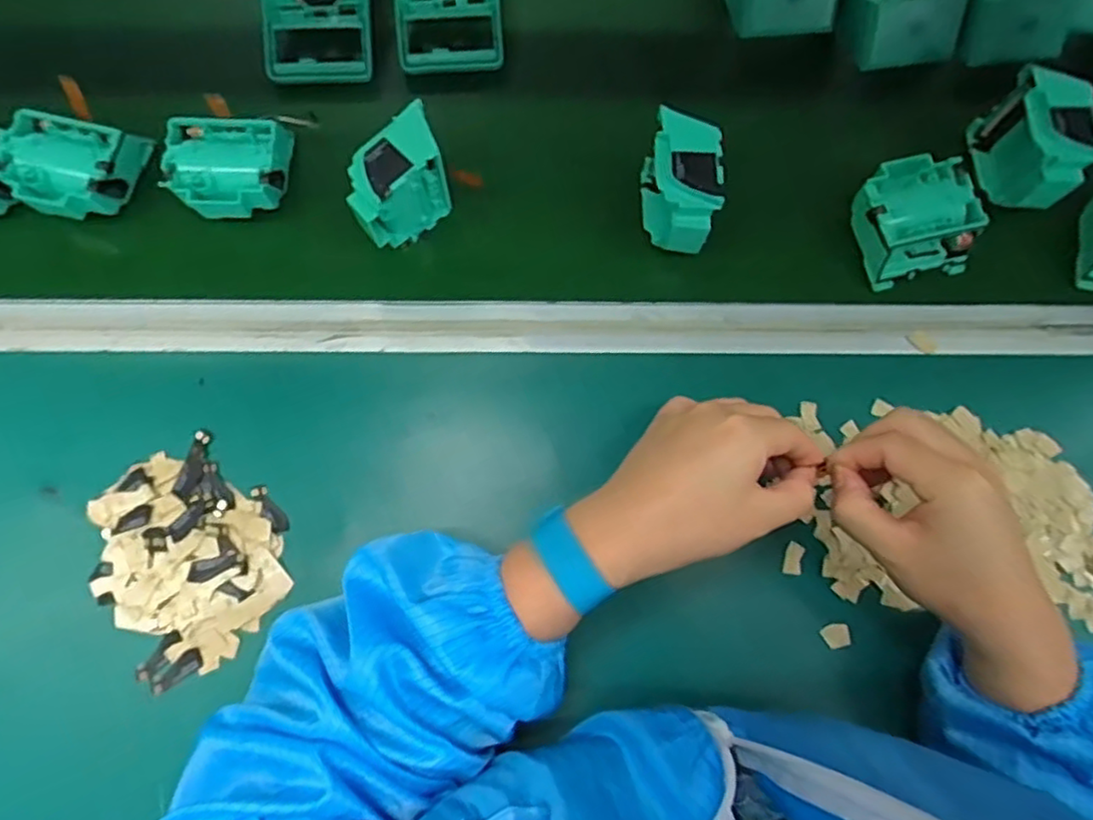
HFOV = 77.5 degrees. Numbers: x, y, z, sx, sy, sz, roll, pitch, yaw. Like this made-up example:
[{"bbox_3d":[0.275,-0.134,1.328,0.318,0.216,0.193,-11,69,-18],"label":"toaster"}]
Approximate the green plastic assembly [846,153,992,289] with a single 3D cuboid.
[{"bbox_3d":[0.257,-0.135,0.473,0.076,0.044,0.078,-15,78,-4],"label":"green plastic assembly"}]

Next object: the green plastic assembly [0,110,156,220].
[{"bbox_3d":[-0.336,-0.171,0.482,0.079,0.030,0.070,6,78,1],"label":"green plastic assembly"}]

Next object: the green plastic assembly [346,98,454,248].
[{"bbox_3d":[-0.101,-0.156,0.465,0.071,0.069,0.049,-30,80,-7],"label":"green plastic assembly"}]

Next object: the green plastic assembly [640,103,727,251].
[{"bbox_3d":[0.091,-0.151,0.464,0.044,0.066,0.076,4,78,0],"label":"green plastic assembly"}]

